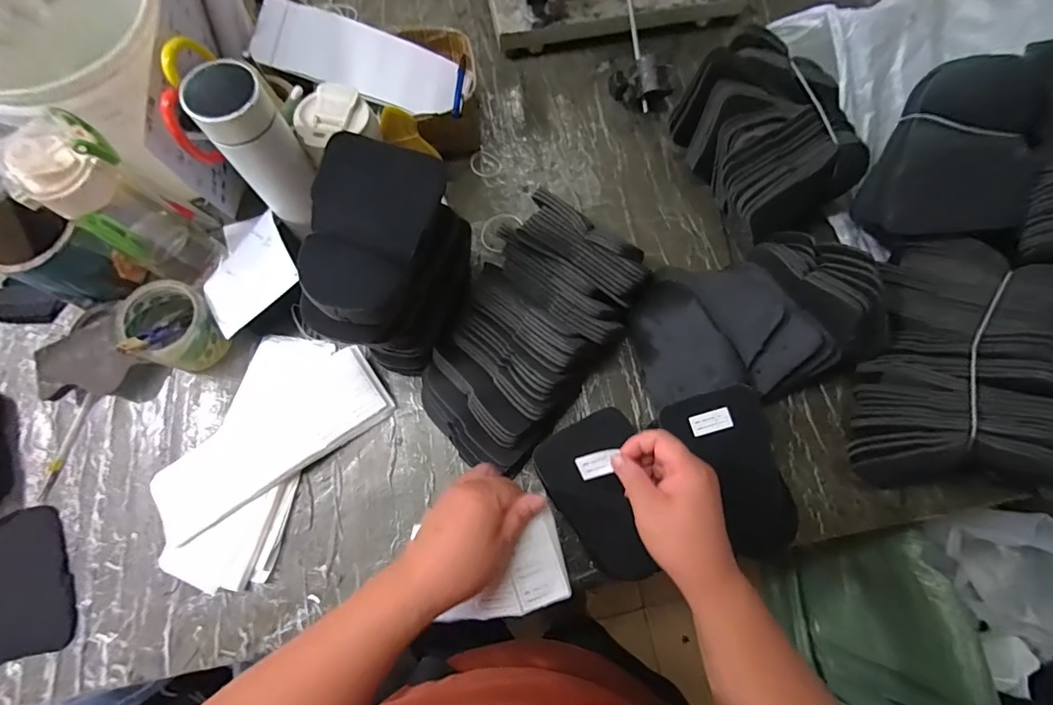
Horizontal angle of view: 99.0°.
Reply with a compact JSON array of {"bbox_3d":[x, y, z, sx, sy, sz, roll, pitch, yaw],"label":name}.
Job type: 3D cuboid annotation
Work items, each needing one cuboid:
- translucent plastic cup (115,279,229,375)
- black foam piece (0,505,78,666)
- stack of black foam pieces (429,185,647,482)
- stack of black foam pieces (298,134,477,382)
[{"bbox_3d":[-0.405,-0.031,0.517,0.094,0.064,0.086,0,75,0],"label":"translucent plastic cup"},{"bbox_3d":[-0.530,0.241,0.468,0.093,0.010,0.145,-15,76,-4],"label":"black foam piece"},{"bbox_3d":[0.007,-0.026,0.506,0.167,0.096,0.310,31,78,8],"label":"stack of black foam pieces"},{"bbox_3d":[-0.128,-0.075,0.453,0.108,0.202,0.162,10,74,2],"label":"stack of black foam pieces"}]

